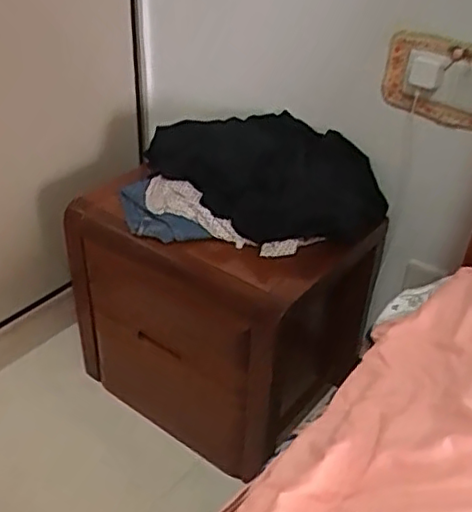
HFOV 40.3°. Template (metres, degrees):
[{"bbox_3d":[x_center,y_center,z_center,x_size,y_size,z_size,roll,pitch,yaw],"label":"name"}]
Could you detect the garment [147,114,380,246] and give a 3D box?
[{"bbox_3d":[0.043,-0.165,1.305,0.296,0.133,0.487,-25,43,-33],"label":"garment"}]

